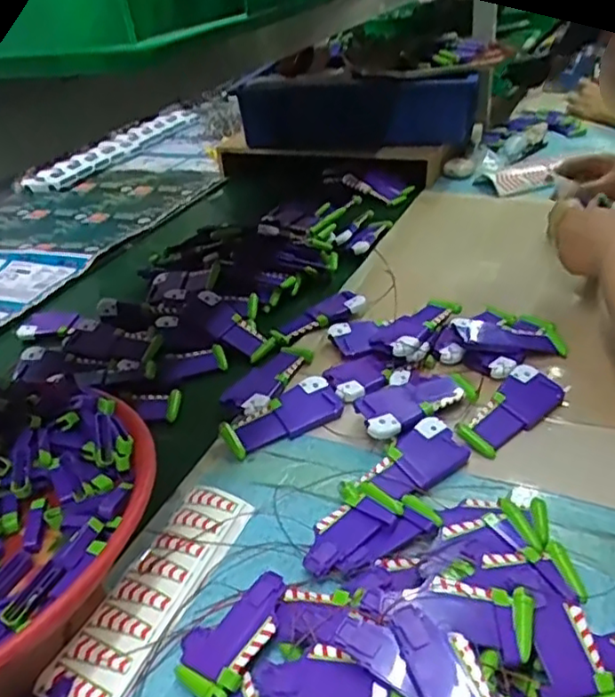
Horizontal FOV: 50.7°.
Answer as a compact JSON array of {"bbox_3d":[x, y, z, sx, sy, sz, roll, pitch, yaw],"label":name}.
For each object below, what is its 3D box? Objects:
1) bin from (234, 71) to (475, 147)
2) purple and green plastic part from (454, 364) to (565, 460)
[{"bbox_3d":[0.081,-0.429,1.172,0.412,0.130,0.105,6,35,18],"label":"bin"},{"bbox_3d":[0.192,0.059,0.605,0.051,0.020,0.121,24,43,37],"label":"purple and green plastic part"}]

